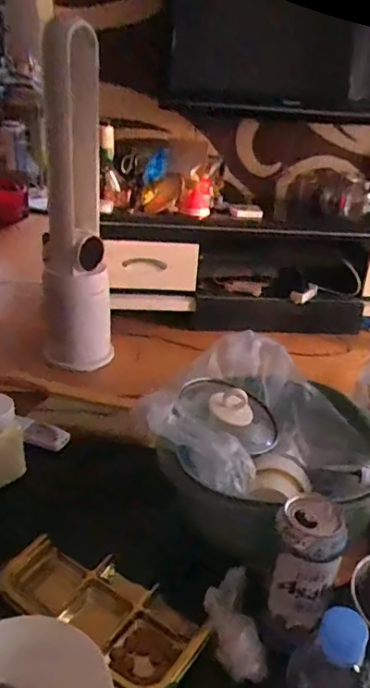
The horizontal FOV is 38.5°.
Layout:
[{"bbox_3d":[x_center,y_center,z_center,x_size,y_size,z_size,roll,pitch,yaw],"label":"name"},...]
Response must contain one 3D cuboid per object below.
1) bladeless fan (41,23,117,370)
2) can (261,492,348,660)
[{"bbox_3d":[-0.330,-0.397,1.574,0.202,0.966,0.246,-3,28,-13],"label":"bladeless fan"},{"bbox_3d":[0.110,0.212,0.497,0.058,0.125,0.066,11,28,13],"label":"can"}]

